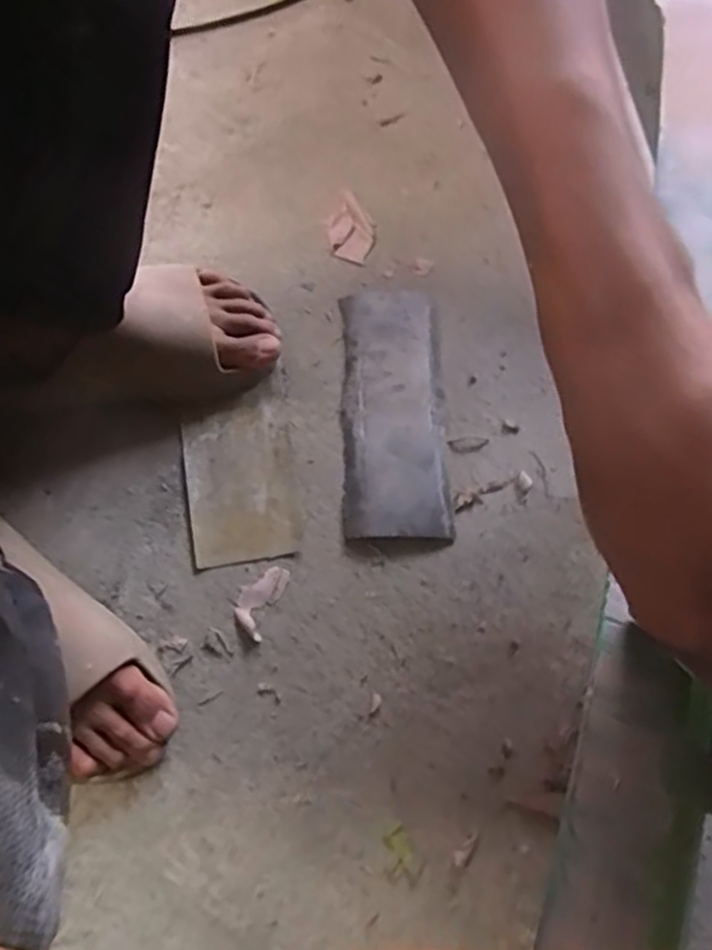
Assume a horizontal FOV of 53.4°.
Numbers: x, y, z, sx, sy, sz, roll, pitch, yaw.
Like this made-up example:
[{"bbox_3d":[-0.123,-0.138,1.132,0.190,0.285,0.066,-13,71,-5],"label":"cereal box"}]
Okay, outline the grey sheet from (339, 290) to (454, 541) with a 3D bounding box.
[{"bbox_3d":[0.032,-0.059,0.612,0.086,0.015,0.229,-2,71,0],"label":"grey sheet"}]

